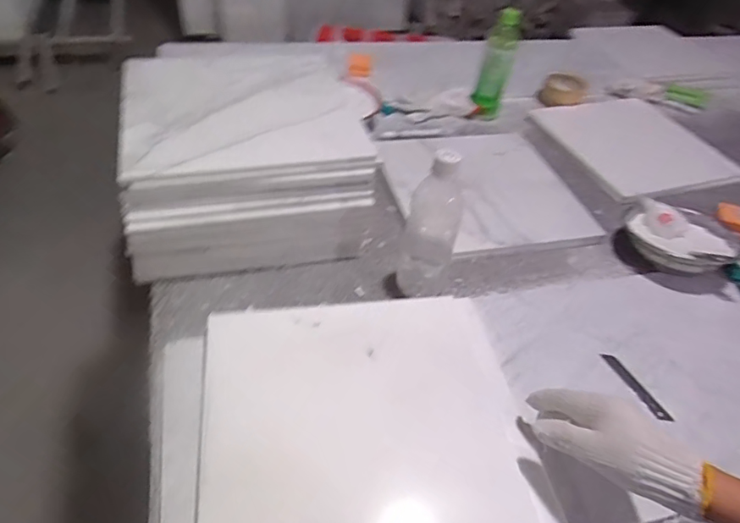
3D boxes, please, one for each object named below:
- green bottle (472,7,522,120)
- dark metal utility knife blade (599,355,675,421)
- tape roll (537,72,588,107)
[{"bbox_3d":[0.248,-0.387,1.005,0.062,0.200,0.066,13,45,7],"label":"green bottle"},{"bbox_3d":[0.319,0.150,0.613,0.020,0.004,0.100,-9,46,-26],"label":"dark metal utility knife blade"},{"bbox_3d":[0.431,-0.386,1.135,0.099,0.046,0.111,20,47,14],"label":"tape roll"}]

